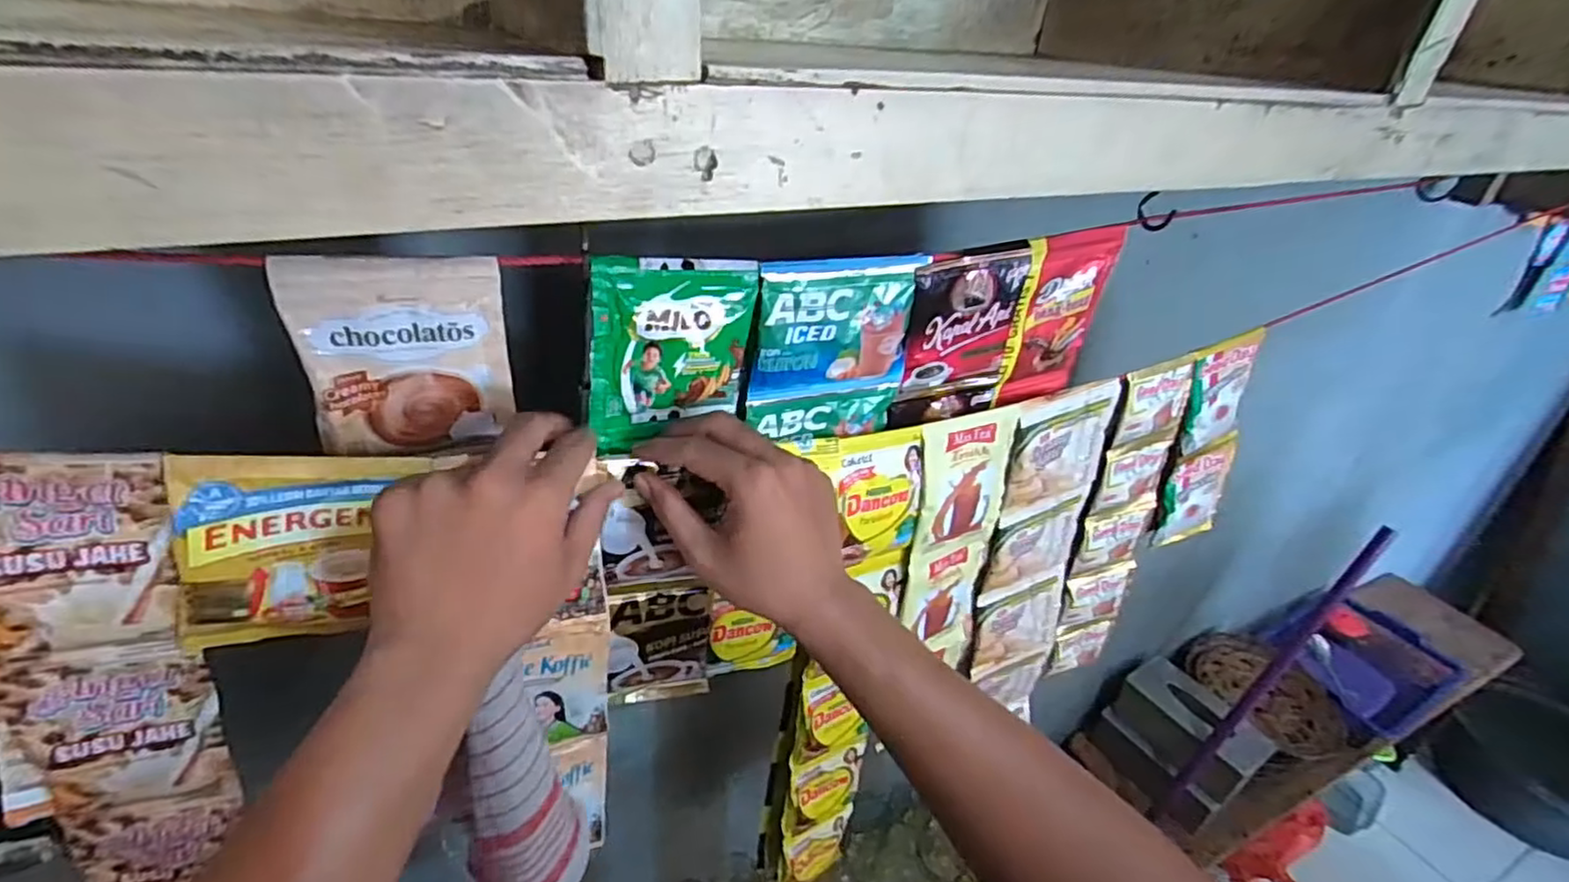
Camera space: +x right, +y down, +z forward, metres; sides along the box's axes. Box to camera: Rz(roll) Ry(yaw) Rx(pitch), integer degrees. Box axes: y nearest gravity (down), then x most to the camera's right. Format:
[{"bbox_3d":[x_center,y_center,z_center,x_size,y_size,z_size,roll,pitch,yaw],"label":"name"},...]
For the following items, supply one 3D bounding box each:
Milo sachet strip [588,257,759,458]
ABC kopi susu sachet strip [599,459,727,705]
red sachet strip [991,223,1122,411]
[{"bbox_3d":[-0.065,-0.051,0.393,0.095,0.109,0.013,-10,34,-21],"label":"Milo sachet strip"},{"bbox_3d":[-0.084,0.104,0.459,0.076,0.209,0.019,-8,34,-17],"label":"ABC kopi susu sachet strip"},{"bbox_3d":[0.201,-0.088,0.509,0.078,0.136,0.009,-15,42,-16],"label":"red sachet strip"}]

